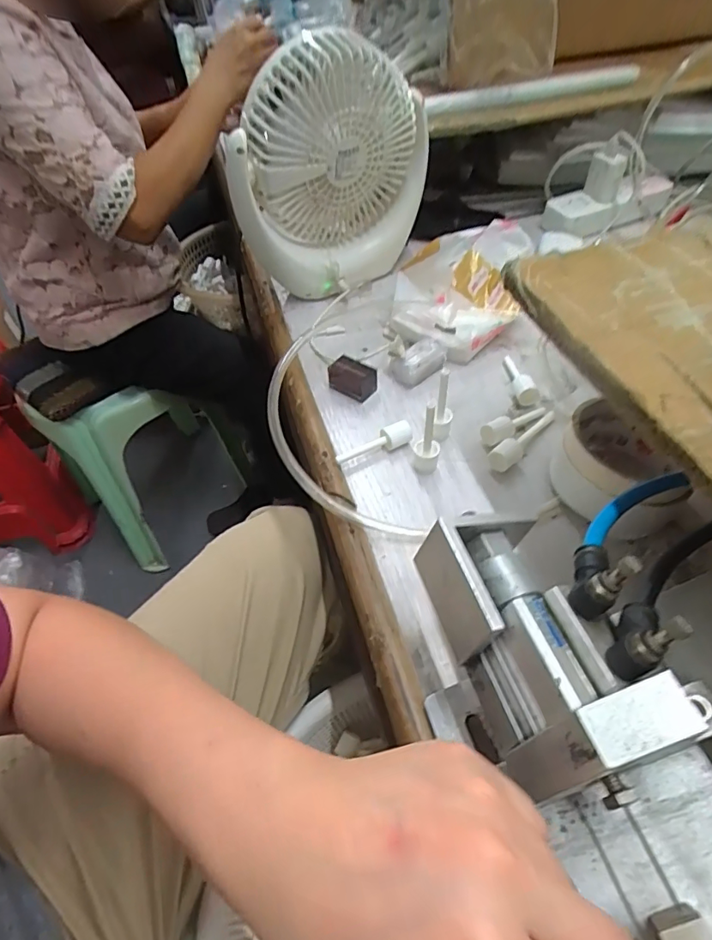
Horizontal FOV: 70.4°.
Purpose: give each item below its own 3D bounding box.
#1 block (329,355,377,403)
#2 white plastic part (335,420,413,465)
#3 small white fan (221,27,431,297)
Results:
[{"bbox_3d":[-0.002,-0.083,0.451,0.038,0.022,0.028,30,59,27],"label":"block"},{"bbox_3d":[0.015,-0.020,0.399,0.066,0.012,0.015,-25,52,-15],"label":"white plastic part"},{"bbox_3d":[-0.026,-0.286,0.495,0.189,0.199,0.077,-27,53,-17],"label":"small white fan"}]

